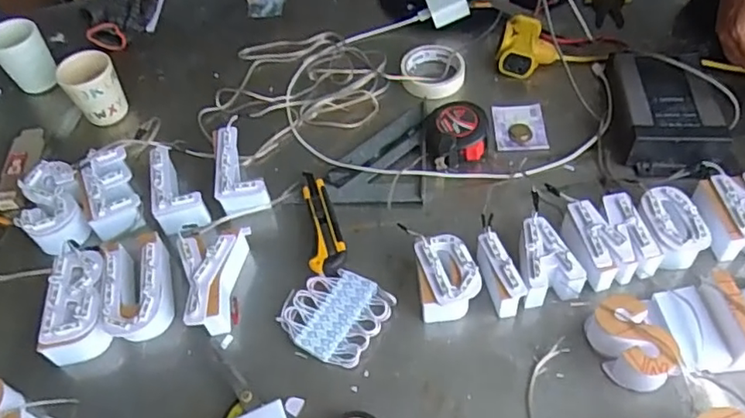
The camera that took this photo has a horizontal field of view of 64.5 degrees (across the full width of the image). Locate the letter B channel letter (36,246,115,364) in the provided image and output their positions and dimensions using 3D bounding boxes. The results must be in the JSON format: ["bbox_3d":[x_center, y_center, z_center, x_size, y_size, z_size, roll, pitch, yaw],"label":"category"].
[{"bbox_3d":[-0.319,0.099,0.649,0.063,0.053,0.134,-9,64,-2],"label":"letter B channel letter"}]

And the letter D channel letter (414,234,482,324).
[{"bbox_3d":[0.080,0.077,0.637,0.064,0.052,0.085,-6,51,1],"label":"letter D channel letter"}]

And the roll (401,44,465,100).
[{"bbox_3d":[0.089,-0.203,0.866,0.090,0.036,0.090,-1,51,5],"label":"roll"}]

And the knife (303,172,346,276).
[{"bbox_3d":[-0.059,0.015,0.713,0.041,0.025,0.151,-9,51,-2],"label":"knife"}]

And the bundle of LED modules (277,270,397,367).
[{"bbox_3d":[-0.040,0.114,0.641,0.104,0.014,0.102,23,57,22],"label":"bundle of LED modules"}]

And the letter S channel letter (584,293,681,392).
[{"bbox_3d":[0.254,0.131,0.578,0.059,0.050,0.089,-17,52,-8],"label":"letter S channel letter"}]

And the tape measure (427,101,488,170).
[{"bbox_3d":[0.110,-0.096,0.776,0.075,0.048,0.086,-6,51,1],"label":"tape measure"}]

